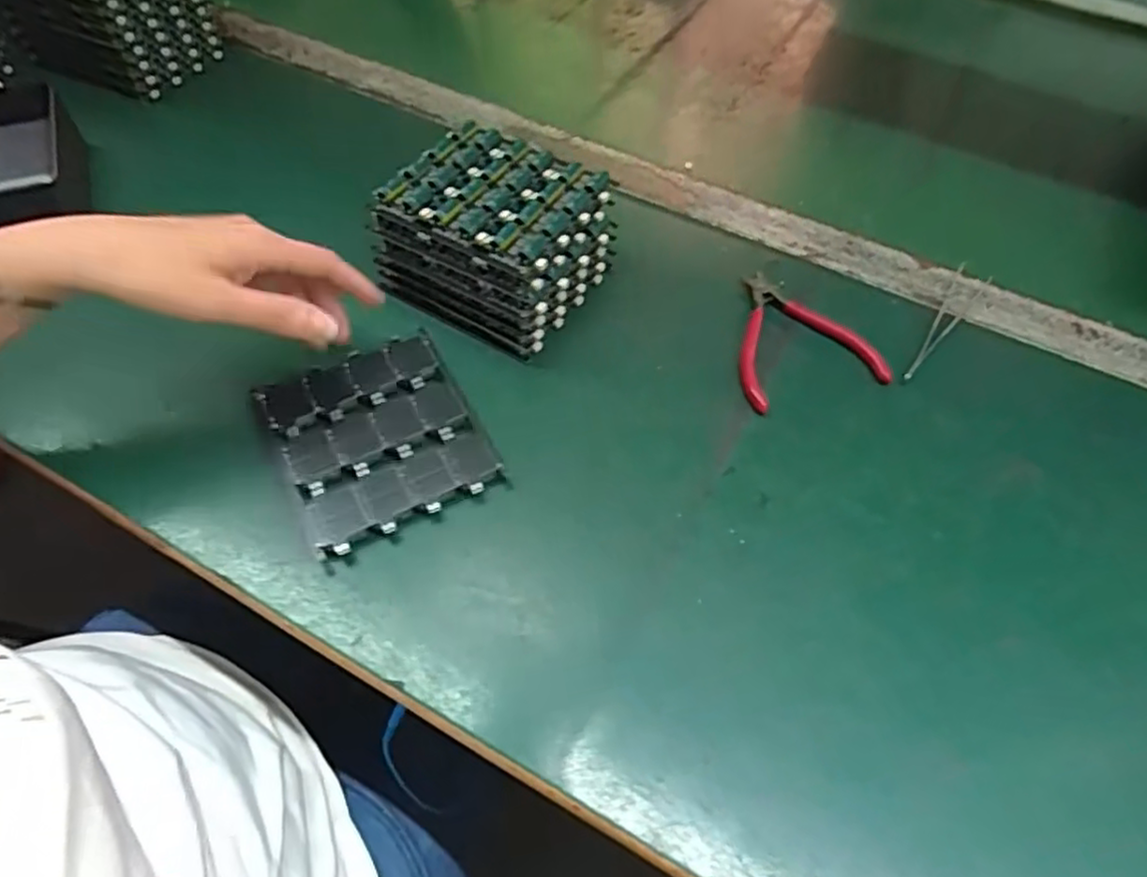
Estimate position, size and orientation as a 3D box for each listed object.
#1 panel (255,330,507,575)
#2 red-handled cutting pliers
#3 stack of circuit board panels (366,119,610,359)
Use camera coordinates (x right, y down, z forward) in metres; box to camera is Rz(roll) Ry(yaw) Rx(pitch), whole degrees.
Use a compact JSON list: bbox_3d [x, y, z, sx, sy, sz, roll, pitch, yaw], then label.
[{"bbox_3d":[-0.112,-0.003,0.399,0.106,0.010,0.121,-24,60,-18],"label":"panel"},{"bbox_3d":[0.144,-0.069,0.455,0.094,0.009,0.100,-13,58,-12],"label":"red-handled cutting pliers"},{"bbox_3d":[-0.050,-0.134,0.456,0.126,0.066,0.112,28,59,15],"label":"stack of circuit board panels"}]

